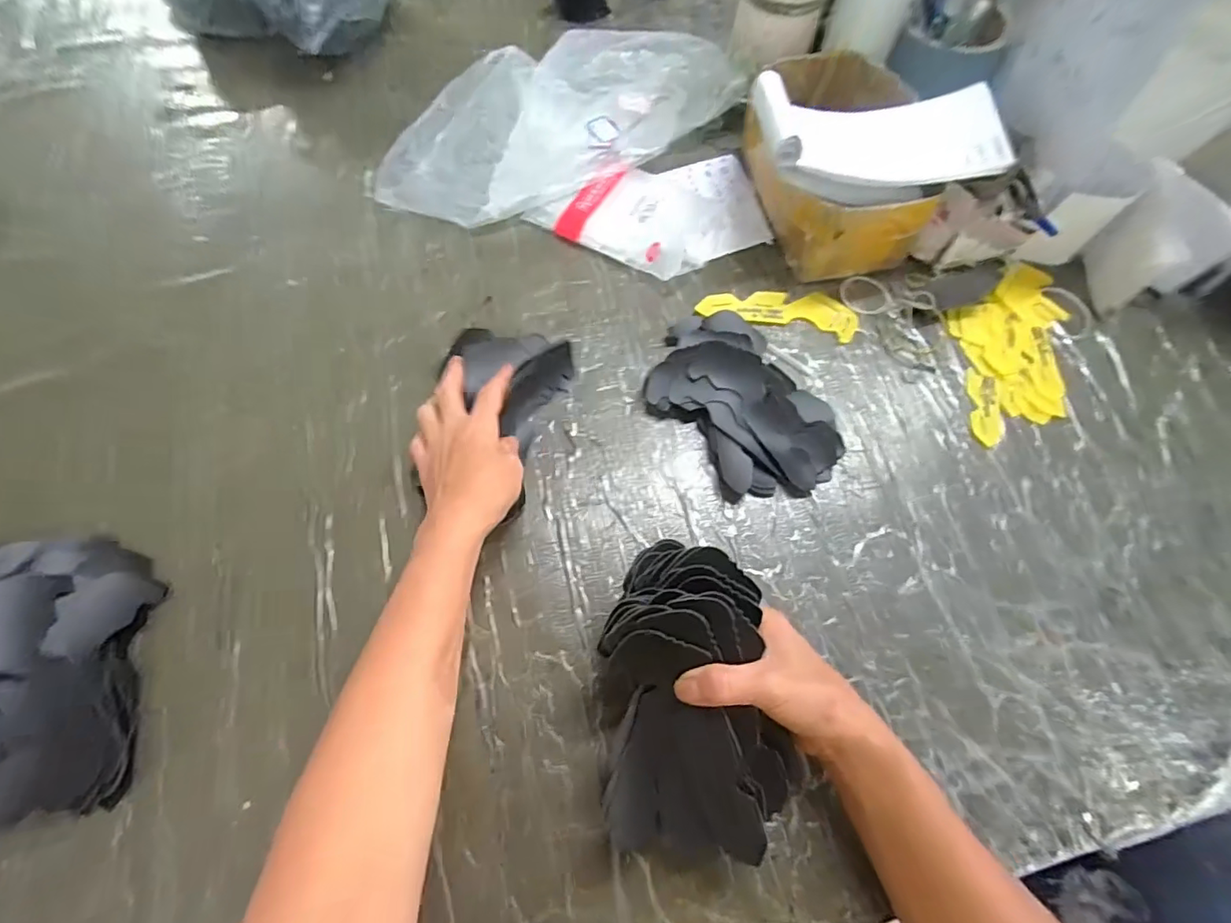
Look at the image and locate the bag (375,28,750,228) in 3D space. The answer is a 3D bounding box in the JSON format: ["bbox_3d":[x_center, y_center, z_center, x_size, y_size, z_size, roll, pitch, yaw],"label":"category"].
[{"bbox_3d":[-0.075,-0.376,0.603,0.381,0.041,0.228,-23,70,-12],"label":"bag"}]

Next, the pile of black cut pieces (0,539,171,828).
[{"bbox_3d":[-0.401,0.135,0.368,0.163,0.041,0.172,-2,67,-3],"label":"pile of black cut pieces"}]

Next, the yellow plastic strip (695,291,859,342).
[{"bbox_3d":[0.154,-0.144,0.532,0.147,0.008,0.041,9,67,1],"label":"yellow plastic strip"}]

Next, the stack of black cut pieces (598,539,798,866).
[{"bbox_3d":[0.046,0.141,0.343,0.105,0.059,0.178,-3,67,-4],"label":"stack of black cut pieces"}]

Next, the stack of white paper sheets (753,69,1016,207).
[{"bbox_3d":[0.224,-0.274,0.488,0.206,0.055,0.102,-7,69,-4],"label":"stack of white paper sheets"}]

